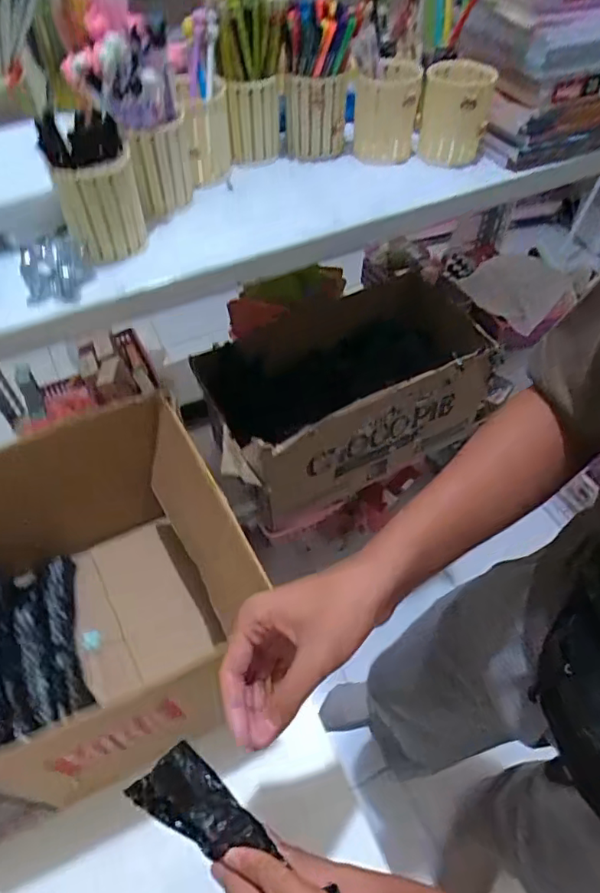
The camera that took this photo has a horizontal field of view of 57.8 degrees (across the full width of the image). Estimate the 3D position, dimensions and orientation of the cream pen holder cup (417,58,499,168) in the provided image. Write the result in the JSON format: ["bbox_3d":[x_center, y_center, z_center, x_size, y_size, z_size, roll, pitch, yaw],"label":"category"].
[{"bbox_3d":[0.212,-0.456,0.745,0.088,0.092,0.110,9,52,7],"label":"cream pen holder cup"}]

